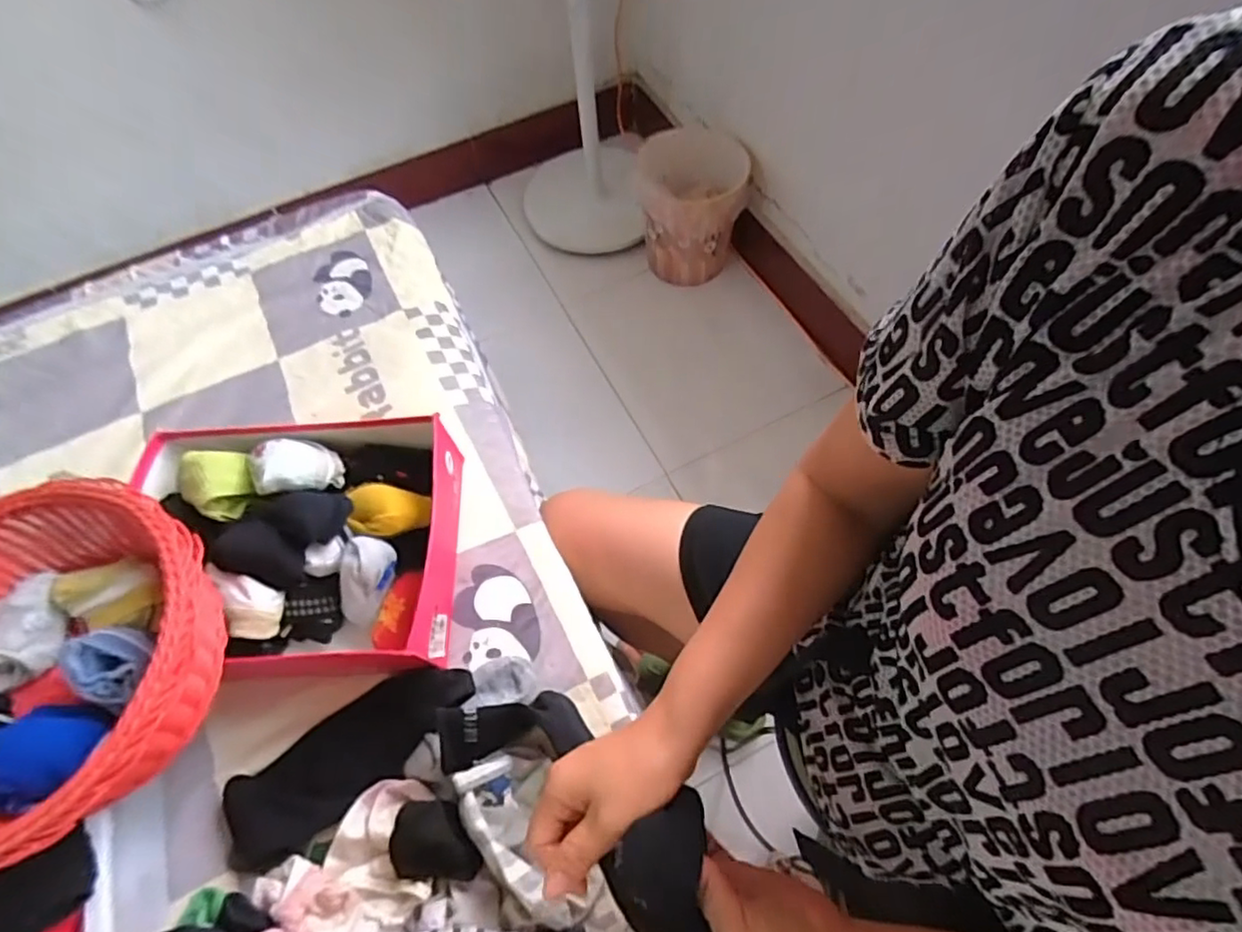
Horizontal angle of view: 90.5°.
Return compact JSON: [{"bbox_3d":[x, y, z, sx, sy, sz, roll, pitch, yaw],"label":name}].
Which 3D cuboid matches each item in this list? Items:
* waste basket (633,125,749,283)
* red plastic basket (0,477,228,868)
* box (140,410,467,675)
[{"bbox_3d":[0.156,-0.572,1.387,0.235,0.254,0.227,10,63,9],"label":"waste basket"},{"bbox_3d":[-0.460,0.161,0.486,0.272,0.085,0.272,-1,62,3],"label":"red plastic basket"},{"bbox_3d":[-0.319,0.084,0.634,0.286,0.112,0.250,-3,61,2],"label":"box"}]

